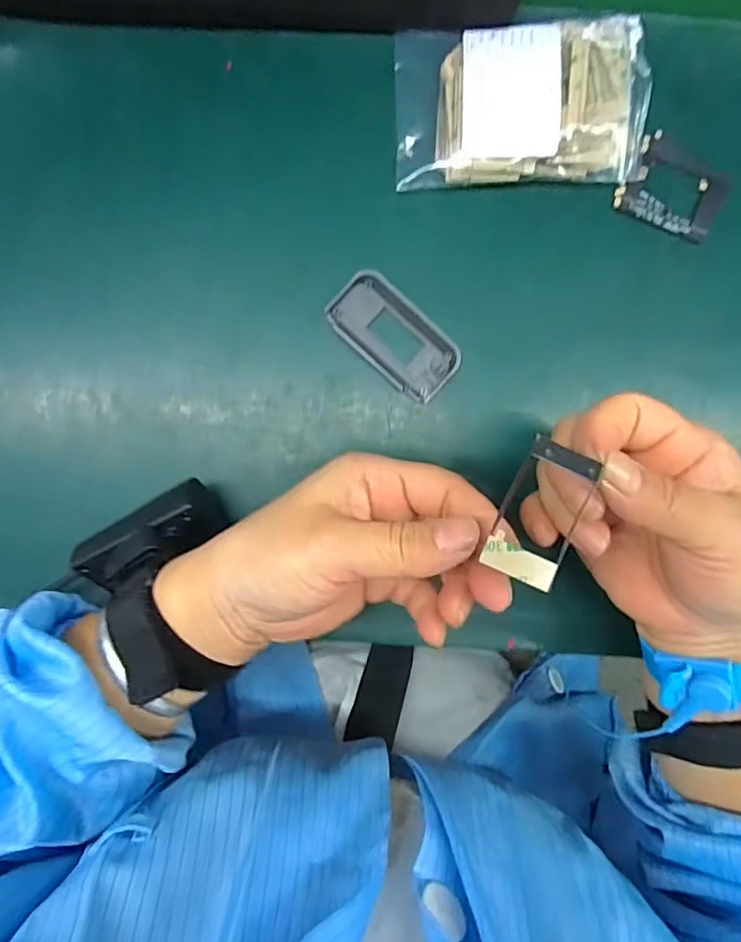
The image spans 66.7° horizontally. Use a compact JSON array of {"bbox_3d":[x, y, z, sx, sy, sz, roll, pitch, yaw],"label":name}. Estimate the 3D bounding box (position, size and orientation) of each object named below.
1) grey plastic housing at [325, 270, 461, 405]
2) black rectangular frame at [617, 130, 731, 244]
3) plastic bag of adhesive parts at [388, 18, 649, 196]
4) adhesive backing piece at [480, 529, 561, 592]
[{"bbox_3d":[0.013,-0.074,0.312,0.075,0.008,0.039,43,90,-2],"label":"grey plastic housing"},{"bbox_3d":[0.170,-0.157,0.314,0.055,0.004,0.047,28,91,-2],"label":"black rectangular frame"},{"bbox_3d":[0.080,-0.197,0.301,0.130,0.019,0.081,-3,92,-1],"label":"plastic bag of adhesive parts"},{"bbox_3d":[0.054,0.033,0.204,0.027,0.004,0.013,28,91,4],"label":"adhesive backing piece"}]

